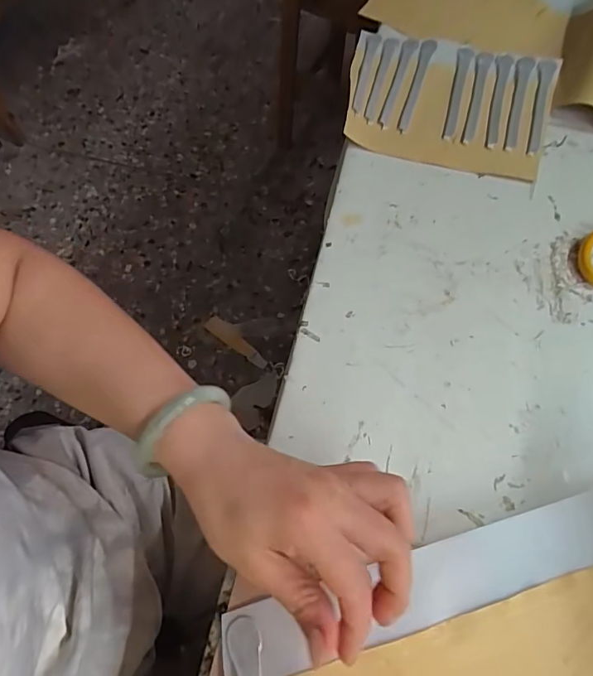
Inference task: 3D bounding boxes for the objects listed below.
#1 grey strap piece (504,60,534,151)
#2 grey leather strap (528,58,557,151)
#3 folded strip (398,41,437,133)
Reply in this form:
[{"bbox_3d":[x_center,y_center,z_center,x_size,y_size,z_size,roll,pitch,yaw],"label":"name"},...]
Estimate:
[{"bbox_3d":[0.242,-0.259,0.521,0.017,0.007,0.146,18,64,7],"label":"grey strap piece"},{"bbox_3d":[0.267,-0.254,0.519,0.019,0.010,0.140,17,64,6],"label":"grey leather strap"},{"bbox_3d":[0.133,-0.283,0.528,0.016,0.011,0.141,18,64,7],"label":"folded strip"}]

